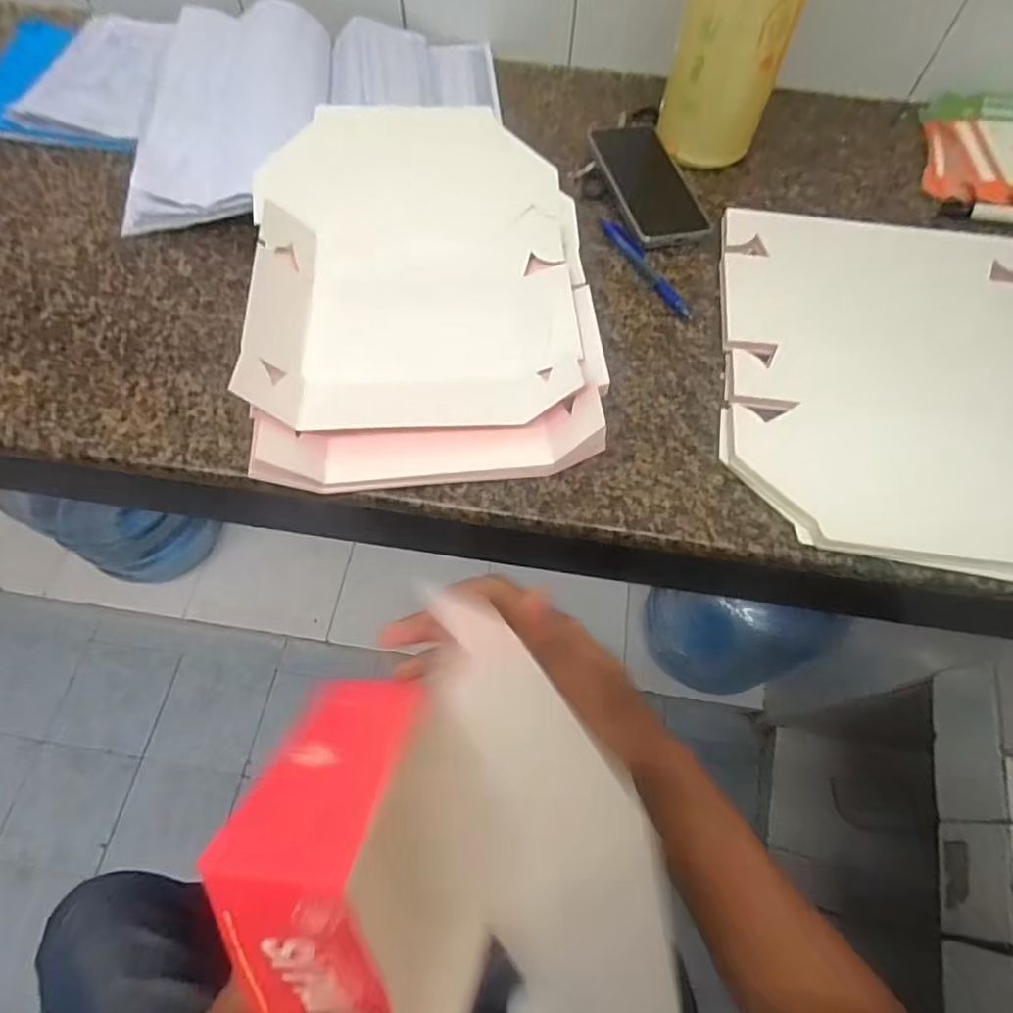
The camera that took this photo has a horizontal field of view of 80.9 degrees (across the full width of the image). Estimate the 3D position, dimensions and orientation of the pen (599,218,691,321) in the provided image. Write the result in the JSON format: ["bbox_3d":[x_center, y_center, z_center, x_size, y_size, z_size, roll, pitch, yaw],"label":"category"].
[{"bbox_3d":[0.130,-0.226,0.556,0.016,0.008,0.136,-25,68,-12],"label":"pen"}]

